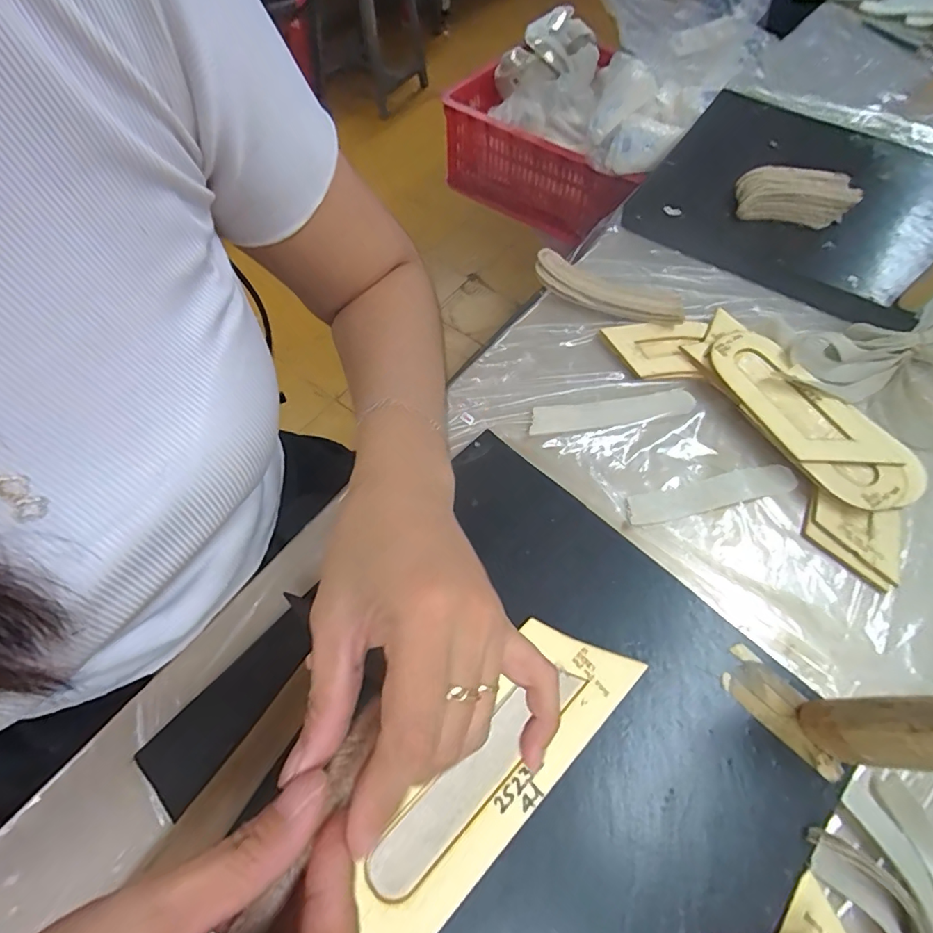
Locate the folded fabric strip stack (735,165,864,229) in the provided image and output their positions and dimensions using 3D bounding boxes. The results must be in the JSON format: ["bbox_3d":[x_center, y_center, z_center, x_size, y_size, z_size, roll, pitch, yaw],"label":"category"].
[{"bbox_3d":[0.343,-0.280,0.521,0.111,0.045,0.054,7,61,3],"label":"folded fabric strip stack"}]

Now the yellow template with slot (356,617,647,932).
[{"bbox_3d":[0.015,0.166,0.277,0.065,0.008,0.191,41,68,19],"label":"yellow template with slot"}]

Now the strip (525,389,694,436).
[{"bbox_3d":[0.124,-0.049,0.423,0.144,0.004,0.032,-8,50,-6],"label":"strip"}]

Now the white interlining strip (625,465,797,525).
[{"bbox_3d":[0.190,0.020,0.385,0.136,0.004,0.026,-11,62,-7],"label":"white interlining strip"}]

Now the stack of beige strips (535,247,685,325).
[{"bbox_3d":[0.134,-0.168,0.472,0.143,0.026,0.040,21,63,10],"label":"stack of beige strips"}]

